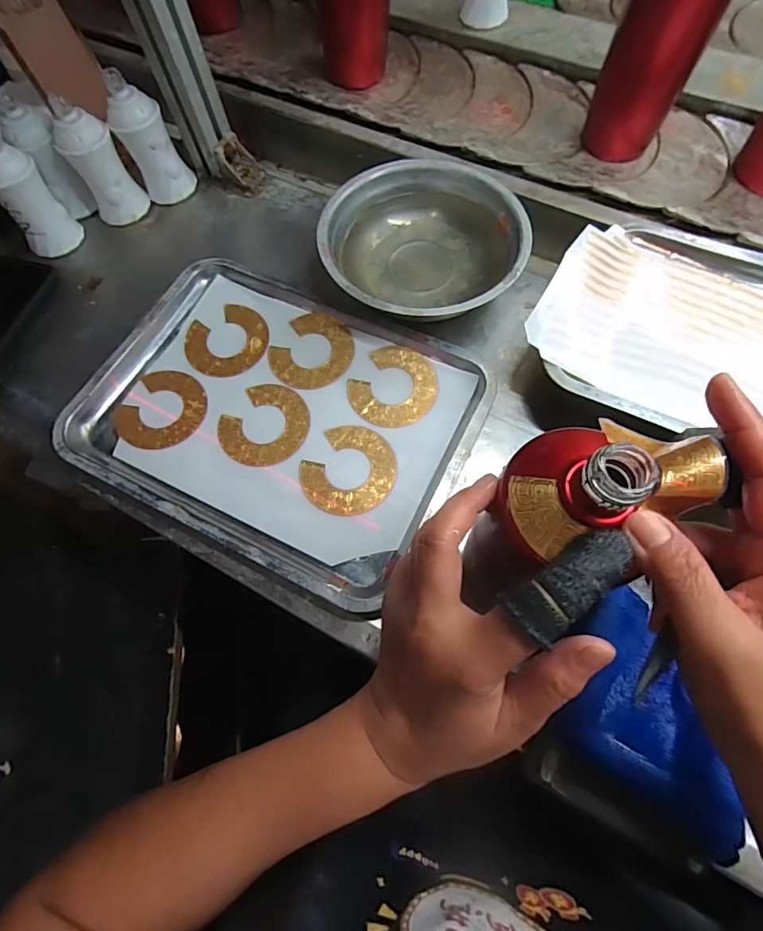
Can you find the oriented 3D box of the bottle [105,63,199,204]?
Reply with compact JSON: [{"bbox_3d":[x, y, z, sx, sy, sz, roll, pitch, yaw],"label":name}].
[{"bbox_3d":[-0.253,-0.351,0.504,0.053,0.114,0.046,20,70,10],"label":"bottle"}]

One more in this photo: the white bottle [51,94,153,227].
[{"bbox_3d":[-0.306,-0.322,0.495,0.055,0.105,0.051,6,68,5],"label":"white bottle"}]

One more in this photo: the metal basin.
[{"bbox_3d":[0.040,-0.220,0.458,0.193,0.043,0.190,-1,70,2],"label":"metal basin"}]

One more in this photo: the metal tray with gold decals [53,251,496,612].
[{"bbox_3d":[-0.096,-0.052,0.417,0.334,0.021,0.255,25,78,13],"label":"metal tray with gold decals"}]

